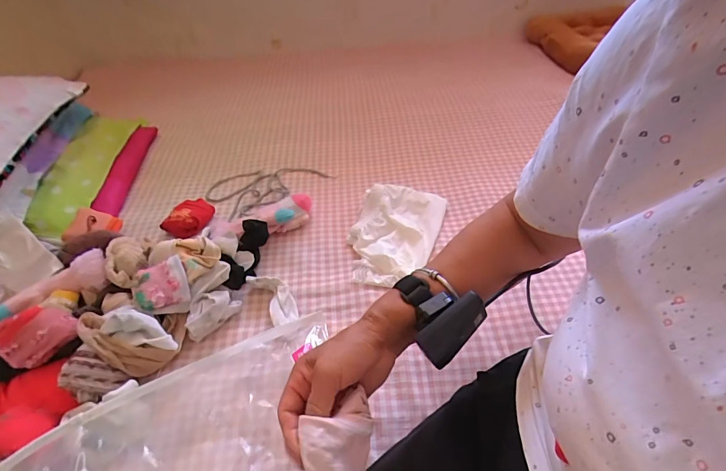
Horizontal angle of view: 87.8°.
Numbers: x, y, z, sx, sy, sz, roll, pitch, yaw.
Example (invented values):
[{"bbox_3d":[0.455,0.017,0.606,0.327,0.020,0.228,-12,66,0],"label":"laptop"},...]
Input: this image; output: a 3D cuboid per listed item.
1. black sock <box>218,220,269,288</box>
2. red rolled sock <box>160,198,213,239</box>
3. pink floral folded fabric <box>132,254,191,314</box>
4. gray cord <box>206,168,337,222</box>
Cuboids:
[{"bbox_3d":[-0.198,0.035,0.644,0.052,0.062,0.138,5,46,9],"label":"black sock"},{"bbox_3d":[-0.338,-0.039,0.740,0.067,0.037,0.097,8,47,13],"label":"red rolled sock"},{"bbox_3d":[-0.292,0.075,0.547,0.069,0.028,0.077,-9,81,-32],"label":"pink floral folded fabric"},{"bbox_3d":[-0.208,-0.112,0.829,0.255,0.030,0.139,-22,47,-16],"label":"gray cord"}]

